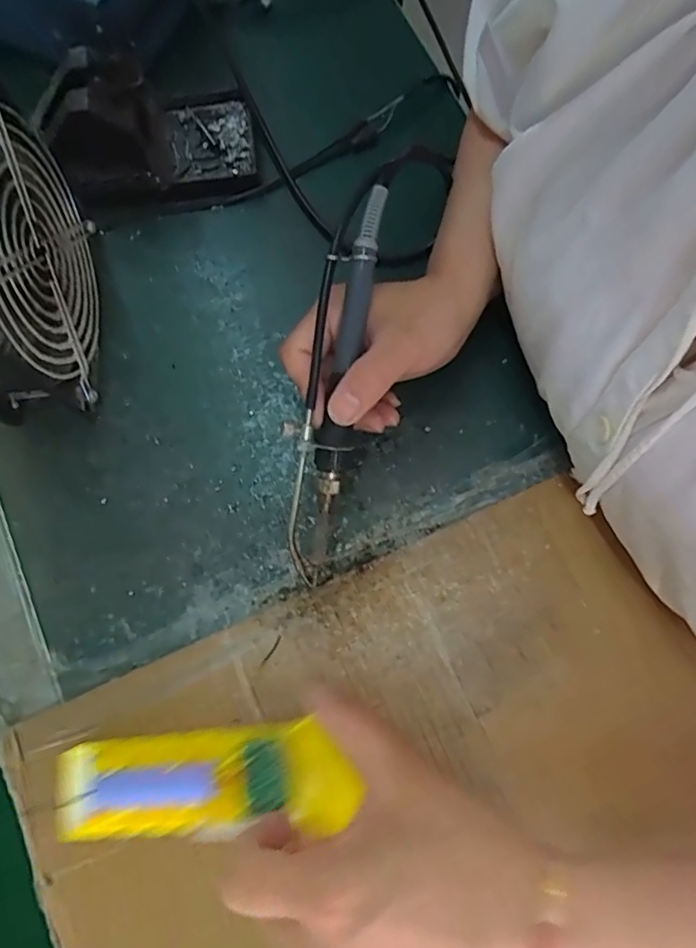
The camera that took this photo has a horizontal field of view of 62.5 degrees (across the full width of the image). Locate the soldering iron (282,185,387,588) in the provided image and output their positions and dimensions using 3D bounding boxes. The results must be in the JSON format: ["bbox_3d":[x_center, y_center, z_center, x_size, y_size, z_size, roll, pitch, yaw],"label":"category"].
[{"bbox_3d":[-0.009,-0.044,0.301,0.035,0.017,0.206,11,97,4],"label":"soldering iron"}]

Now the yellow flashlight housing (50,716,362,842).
[{"bbox_3d":[-0.074,0.149,0.279,0.149,0.018,0.044,-8,73,8],"label":"yellow flashlight housing"}]

